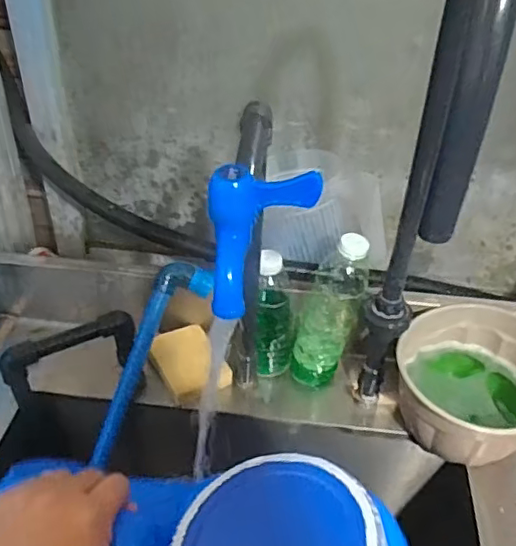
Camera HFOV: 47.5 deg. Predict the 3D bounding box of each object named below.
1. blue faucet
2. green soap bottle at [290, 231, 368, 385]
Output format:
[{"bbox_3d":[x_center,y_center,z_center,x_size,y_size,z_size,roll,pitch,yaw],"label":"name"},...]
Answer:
[{"bbox_3d":[-0.001,-0.026,0.358,0.062,0.080,0.062,-5,39,-11],"label":"blue faucet"},{"bbox_3d":[0.082,0.045,0.689,0.076,0.201,0.053,16,40,17],"label":"green soap bottle"}]

